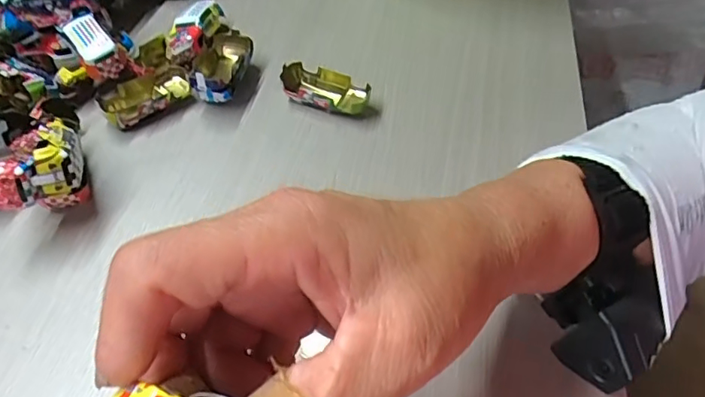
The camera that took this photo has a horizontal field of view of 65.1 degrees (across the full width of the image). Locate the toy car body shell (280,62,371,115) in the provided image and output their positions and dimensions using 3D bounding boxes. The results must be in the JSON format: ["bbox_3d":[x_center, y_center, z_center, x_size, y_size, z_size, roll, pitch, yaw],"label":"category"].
[{"bbox_3d":[-0.018,-0.076,0.390,0.063,0.017,0.033,20,50,15],"label":"toy car body shell"}]

